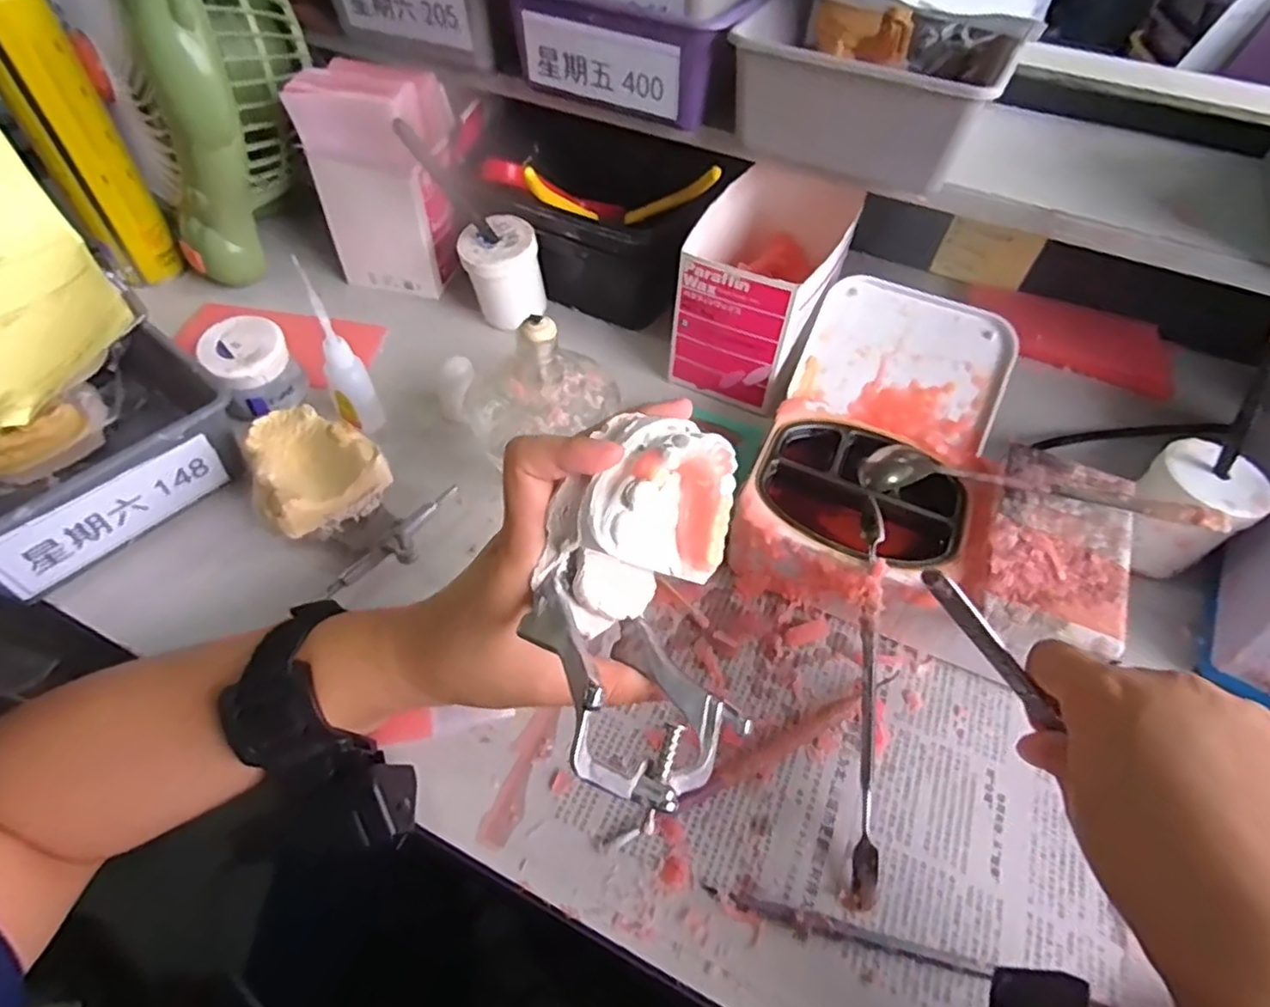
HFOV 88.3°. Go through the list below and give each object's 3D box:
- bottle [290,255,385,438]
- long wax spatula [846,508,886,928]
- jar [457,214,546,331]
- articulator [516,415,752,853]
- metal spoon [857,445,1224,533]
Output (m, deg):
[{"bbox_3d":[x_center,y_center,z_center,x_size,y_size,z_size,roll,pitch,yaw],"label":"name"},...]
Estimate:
[{"bbox_3d":[-0.185,-0.094,0.404,0.026,0.113,0.029,-25,57,-20],"label":"bottle"},{"bbox_3d":[0.112,0.088,0.314,0.012,0.014,0.187,7,73,3],"label":"long wax spatula"},{"bbox_3d":[-0.098,-0.171,0.490,0.057,0.061,0.054,-12,54,-11],"label":"jar"},{"bbox_3d":[0.001,0.039,0.241,0.073,0.076,0.132,4,52,1],"label":"articulator"},{"bbox_3d":[0.209,-0.005,0.349,0.168,0.018,0.034,12,51,27],"label":"metal spoon"}]

